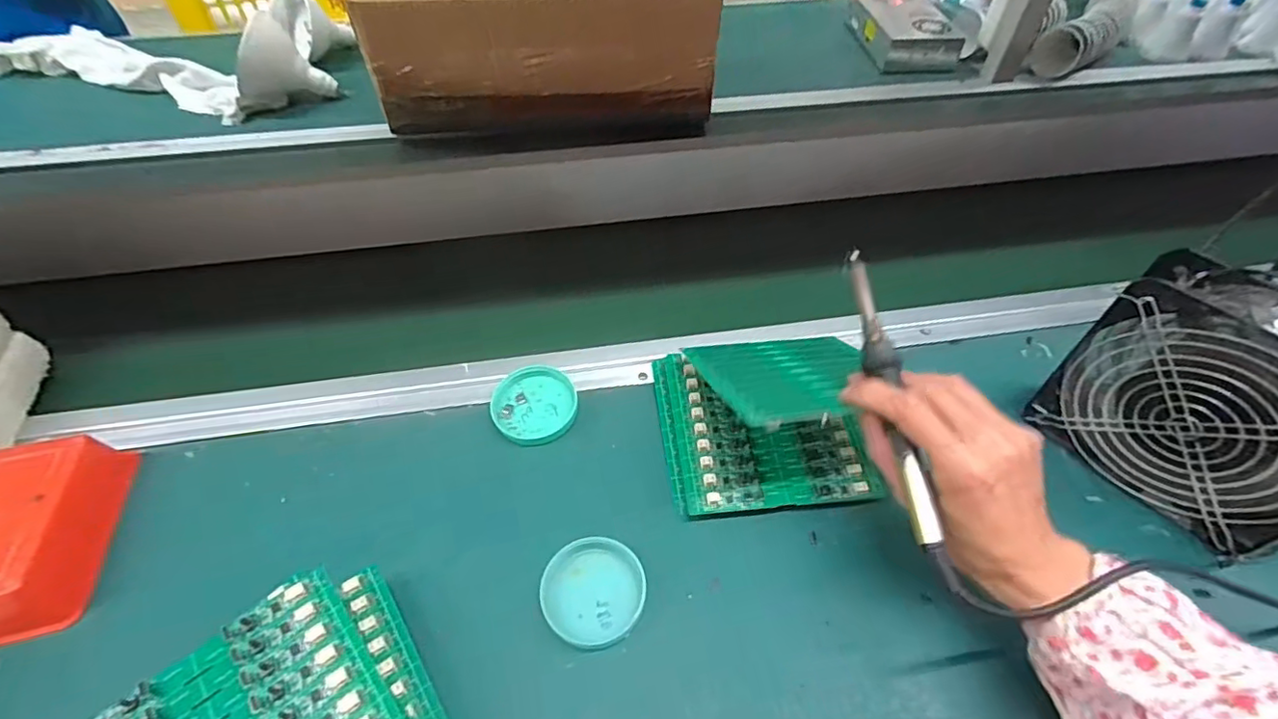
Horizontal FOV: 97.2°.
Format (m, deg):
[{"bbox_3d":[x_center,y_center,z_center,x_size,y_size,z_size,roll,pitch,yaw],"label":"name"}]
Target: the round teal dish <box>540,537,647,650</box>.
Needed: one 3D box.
[{"bbox_3d":[-0.028,0.146,0.358,0.063,0.010,0.063,0,49,0],"label":"round teal dish"}]

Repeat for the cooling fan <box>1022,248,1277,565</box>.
[{"bbox_3d":[0.367,0.027,0.358,0.061,0.148,0.153,-32,57,-25],"label":"cooling fan"}]

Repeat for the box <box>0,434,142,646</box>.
[{"bbox_3d":[-0.401,0.114,0.362,0.091,0.043,0.124,-10,50,-10],"label":"box"}]

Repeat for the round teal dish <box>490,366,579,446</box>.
[{"bbox_3d":[-0.083,0.036,0.450,0.066,0.014,0.064,0,49,0],"label":"round teal dish"}]

